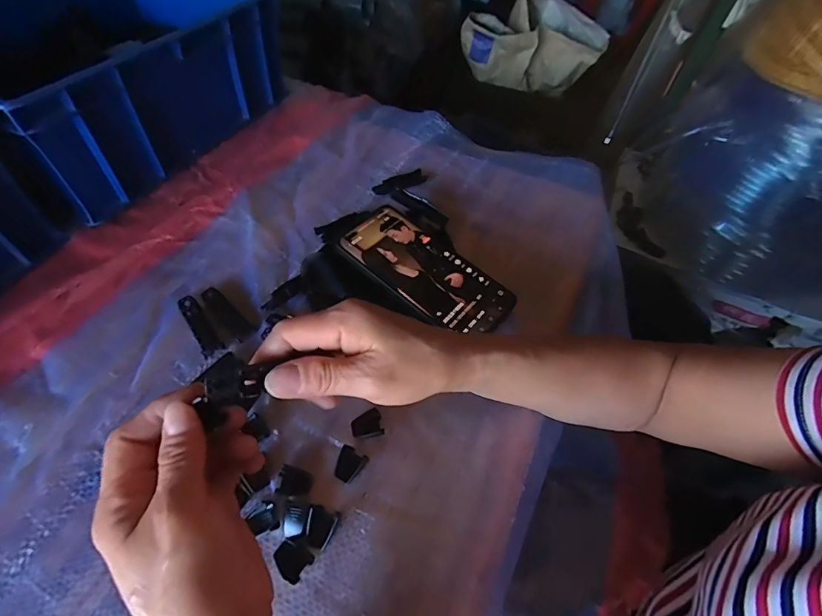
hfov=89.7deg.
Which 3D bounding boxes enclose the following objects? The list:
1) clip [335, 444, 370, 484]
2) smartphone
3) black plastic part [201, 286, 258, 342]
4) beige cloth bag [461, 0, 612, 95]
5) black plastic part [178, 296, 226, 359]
[{"bbox_3d":[-0.044,0.112,0.297,0.020,0.004,0.022,24,57,14],"label":"clip"},{"bbox_3d":[0.013,-0.034,0.381,0.161,0.004,0.076,38,60,14],"label":"smartphone"},{"bbox_3d":[-0.162,0.004,0.365,0.064,0.009,0.017,38,61,22],"label":"black plastic part"},{"bbox_3d":[0.293,-0.649,1.025,0.355,0.171,0.179,-3,54,-5],"label":"beige cloth bag"},{"bbox_3d":[-0.182,0.013,0.354,0.016,0.011,0.064,-31,61,-23],"label":"black plastic part"}]

